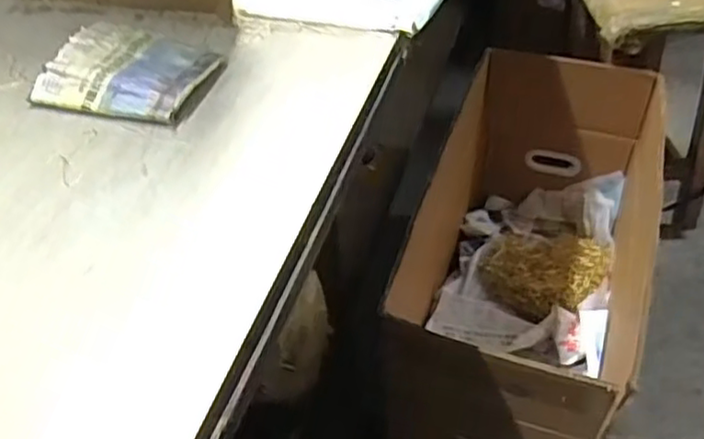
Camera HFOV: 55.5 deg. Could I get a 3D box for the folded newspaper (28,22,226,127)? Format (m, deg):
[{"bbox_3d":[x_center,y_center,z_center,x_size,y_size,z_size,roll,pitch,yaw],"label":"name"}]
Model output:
[{"bbox_3d":[-0.197,-0.134,0.599,0.142,0.029,0.112,11,48,15],"label":"folded newspaper"}]

